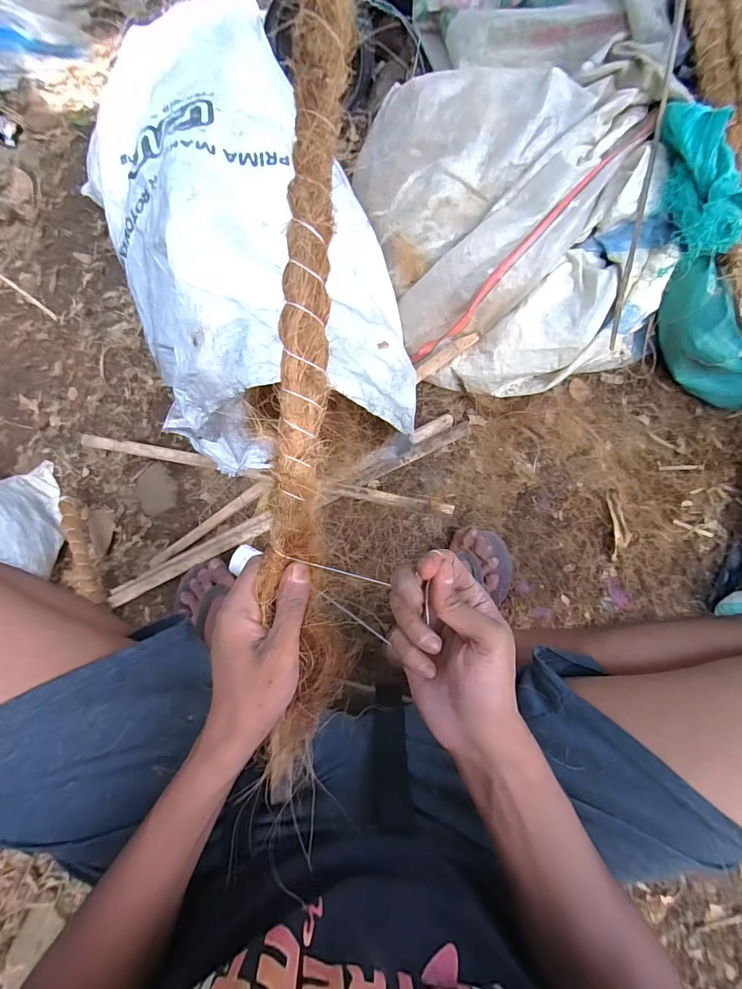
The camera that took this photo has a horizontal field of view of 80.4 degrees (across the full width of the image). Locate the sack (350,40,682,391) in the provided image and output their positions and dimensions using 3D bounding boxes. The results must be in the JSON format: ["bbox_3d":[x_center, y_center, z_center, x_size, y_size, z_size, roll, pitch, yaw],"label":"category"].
[{"bbox_3d":[0.205,-0.372,0.656,0.374,0.217,0.394,-10,84,-3],"label":"sack"}]

